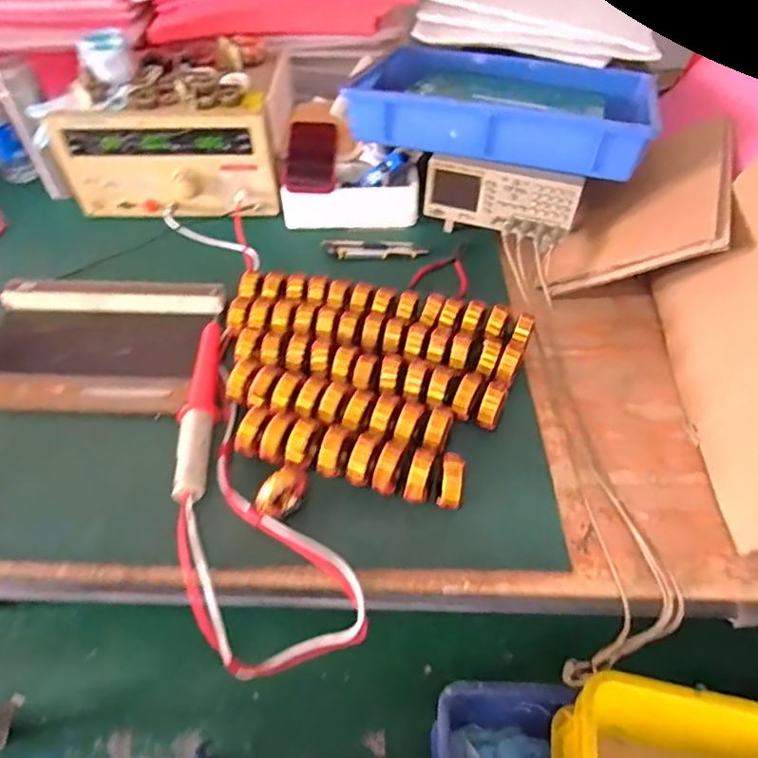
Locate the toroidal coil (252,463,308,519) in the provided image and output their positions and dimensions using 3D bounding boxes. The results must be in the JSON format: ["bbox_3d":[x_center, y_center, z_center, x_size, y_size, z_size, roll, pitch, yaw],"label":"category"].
[{"bbox_3d":[-0.099,0.117,0.557,0.053,0.050,0.025,-38,58,-25],"label":"toroidal coil"}]

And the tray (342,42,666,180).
[{"bbox_3d":[0.185,-0.423,0.816,0.404,0.070,0.279,11,52,12],"label":"tray"}]

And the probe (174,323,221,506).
[{"bbox_3d":[-0.207,0.029,0.639,0.033,0.032,0.251,-6,51,-2],"label":"probe"}]

